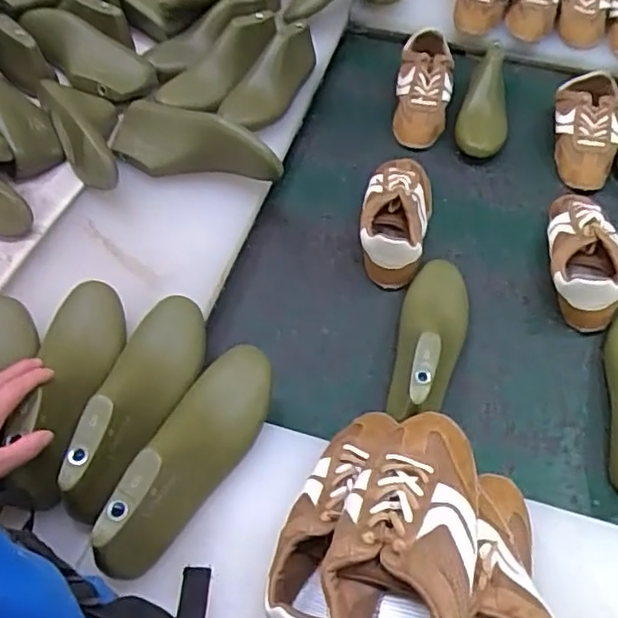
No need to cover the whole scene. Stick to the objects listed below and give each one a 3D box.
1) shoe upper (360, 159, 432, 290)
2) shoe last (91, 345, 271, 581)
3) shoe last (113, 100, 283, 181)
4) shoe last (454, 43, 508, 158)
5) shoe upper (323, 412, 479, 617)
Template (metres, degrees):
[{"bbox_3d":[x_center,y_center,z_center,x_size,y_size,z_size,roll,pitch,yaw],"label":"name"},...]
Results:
[{"bbox_3d":[0.122,-0.138,0.866,0.095,0.074,0.228,14,55,8],"label":"shoe upper"},{"bbox_3d":[-0.104,0.127,0.571,0.070,0.079,0.248,20,56,13],"label":"shoe last"},{"bbox_3d":[-0.162,-0.215,0.833,0.249,0.074,0.077,26,57,16],"label":"shoe last"},{"bbox_3d":[0.295,-0.350,1.017,0.081,0.082,0.236,14,55,9],"label":"shoe last"},{"bbox_3d":[0.077,0.177,0.492,0.106,0.066,0.246,14,41,8],"label":"shoe upper"}]

